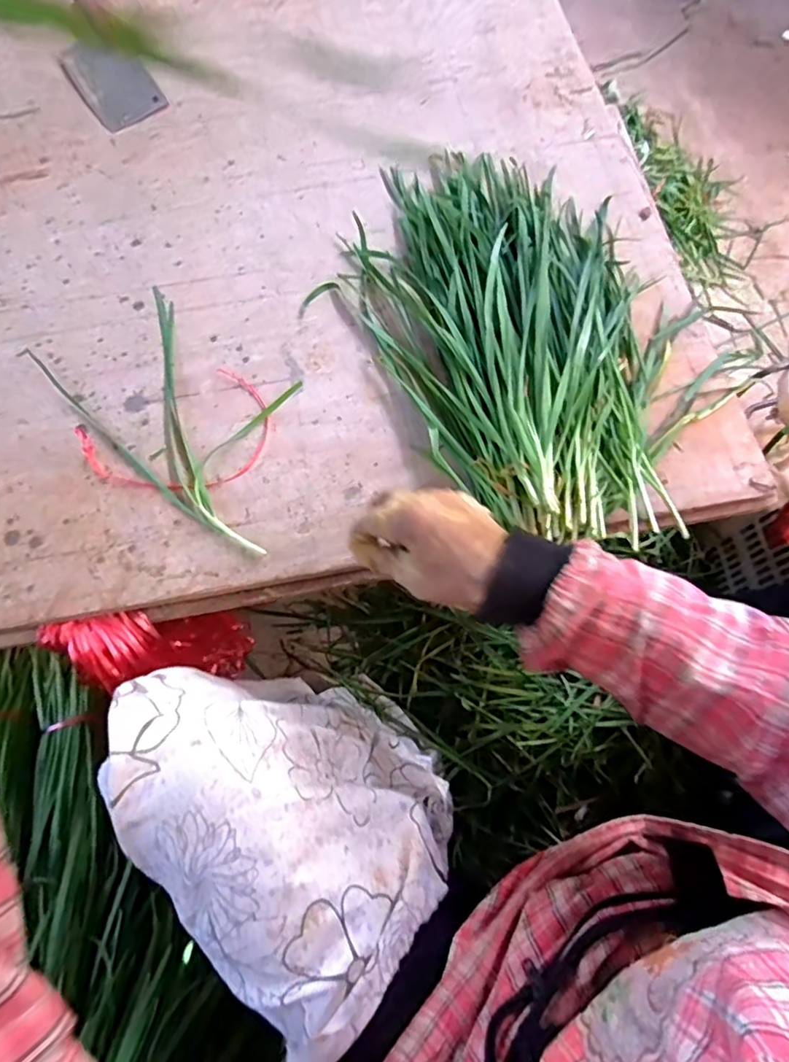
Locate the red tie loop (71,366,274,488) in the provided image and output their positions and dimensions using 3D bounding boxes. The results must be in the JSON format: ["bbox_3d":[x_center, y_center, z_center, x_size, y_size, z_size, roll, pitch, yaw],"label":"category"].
[{"bbox_3d":[-0.203,-0.086,0.522,0.171,0.017,0.121,-27,71,-7],"label":"red tie loop"}]

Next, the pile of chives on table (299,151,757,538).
[{"bbox_3d":[0.118,-0.224,0.527,0.308,0.061,0.461,-34,72,-10],"label":"pile of chives on table"}]

